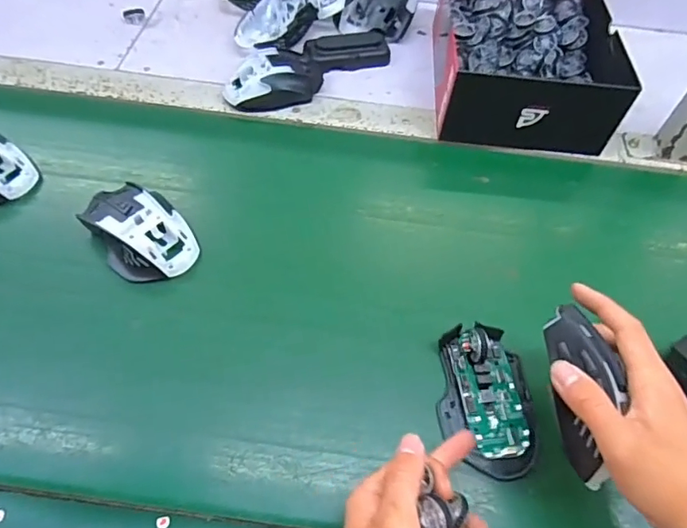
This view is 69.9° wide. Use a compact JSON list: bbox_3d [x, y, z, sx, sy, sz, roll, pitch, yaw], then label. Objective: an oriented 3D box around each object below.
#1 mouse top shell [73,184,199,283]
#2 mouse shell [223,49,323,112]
[{"bbox_3d":[-0.185,-0.034,0.445,0.072,0.035,0.109,-33,64,-22],"label":"mouse top shell"},{"bbox_3d":[-0.082,-0.219,0.576,0.110,0.033,0.069,-4,57,-6],"label":"mouse shell"}]

